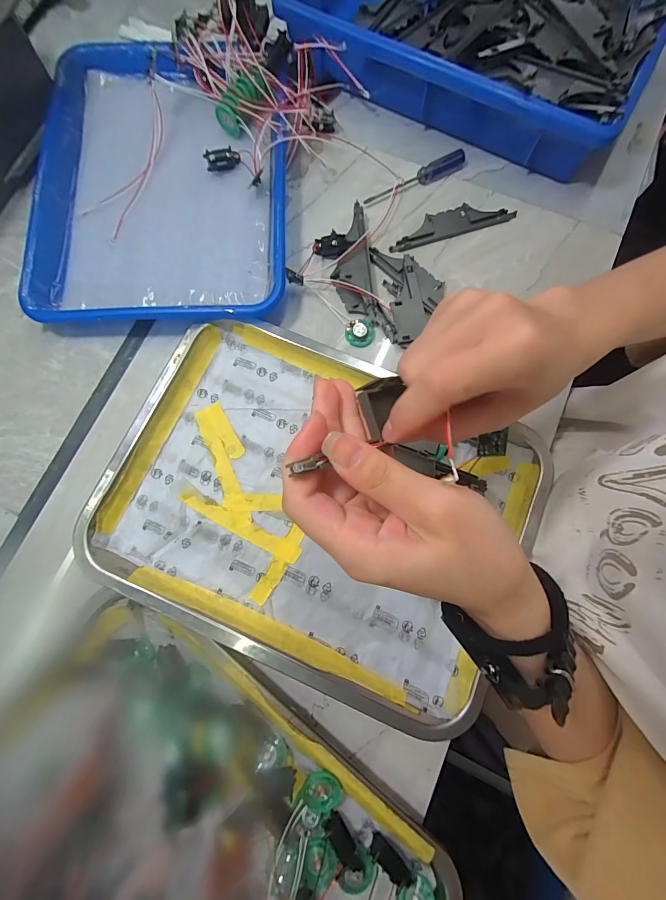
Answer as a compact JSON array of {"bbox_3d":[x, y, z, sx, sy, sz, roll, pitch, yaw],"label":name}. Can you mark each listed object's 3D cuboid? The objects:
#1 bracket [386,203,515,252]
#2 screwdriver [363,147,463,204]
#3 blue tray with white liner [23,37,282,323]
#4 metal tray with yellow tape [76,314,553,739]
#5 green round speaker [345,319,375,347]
[{"bbox_3d":[0.123,-0.239,0.371,0.132,0.005,0.034,-15,80,-3],"label":"bracket"},{"bbox_3d":[0.088,-0.289,0.374,0.115,0.015,0.015,-25,80,-4],"label":"screwdriver"},{"bbox_3d":[-0.174,-0.277,0.366,0.248,0.031,0.322,-2,79,0],"label":"blue tray with white liner"},{"bbox_3d":[-0.016,0.042,0.308,0.349,0.026,0.260,24,81,5],"label":"metal tray with yellow tape"},{"bbox_3d":[0.026,-0.116,0.347,0.027,0.009,0.027,0,79,0],"label":"green round speaker"}]

